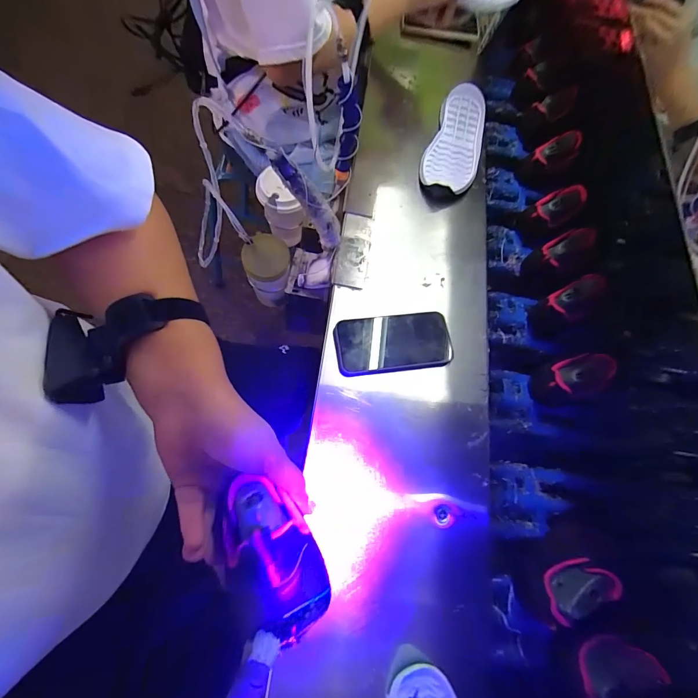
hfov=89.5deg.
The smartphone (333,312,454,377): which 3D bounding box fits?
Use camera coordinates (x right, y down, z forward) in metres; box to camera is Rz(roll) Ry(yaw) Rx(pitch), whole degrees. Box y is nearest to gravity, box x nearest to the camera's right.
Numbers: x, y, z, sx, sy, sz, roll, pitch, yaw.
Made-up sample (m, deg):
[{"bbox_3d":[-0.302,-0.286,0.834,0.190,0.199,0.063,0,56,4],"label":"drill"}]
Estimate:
[{"bbox_3d":[0.063,-0.008,0.496,0.162,0.014,0.078,-6,77,-10],"label":"smartphone"}]

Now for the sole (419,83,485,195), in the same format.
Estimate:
[{"bbox_3d":[0.197,-0.382,0.642,0.093,0.042,0.249,16,67,10],"label":"sole"}]

